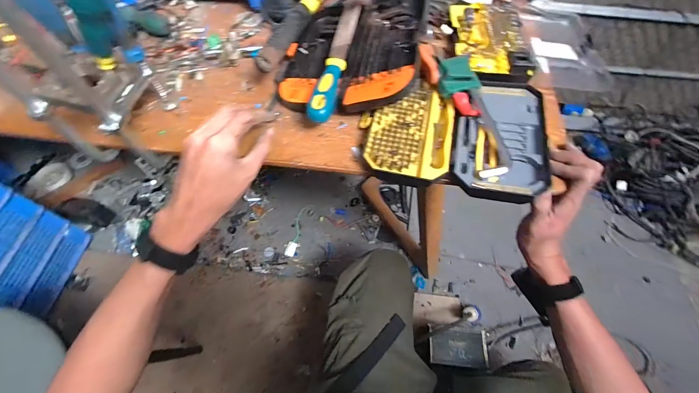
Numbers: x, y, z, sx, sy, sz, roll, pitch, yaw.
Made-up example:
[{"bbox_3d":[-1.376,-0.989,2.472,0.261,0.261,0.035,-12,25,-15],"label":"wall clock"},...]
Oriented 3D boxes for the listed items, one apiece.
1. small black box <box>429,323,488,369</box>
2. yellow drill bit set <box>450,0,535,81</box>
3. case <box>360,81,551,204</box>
[{"bbox_3d":[0.297,0.409,0.814,0.156,0.024,0.090,5,58,3],"label":"small black box"},{"bbox_3d":[0.224,-0.260,0.477,0.106,0.017,0.193,5,58,3],"label":"yellow drill bit set"},{"bbox_3d":[0.137,-0.092,0.397,0.220,0.031,0.189,10,59,6],"label":"case"}]

